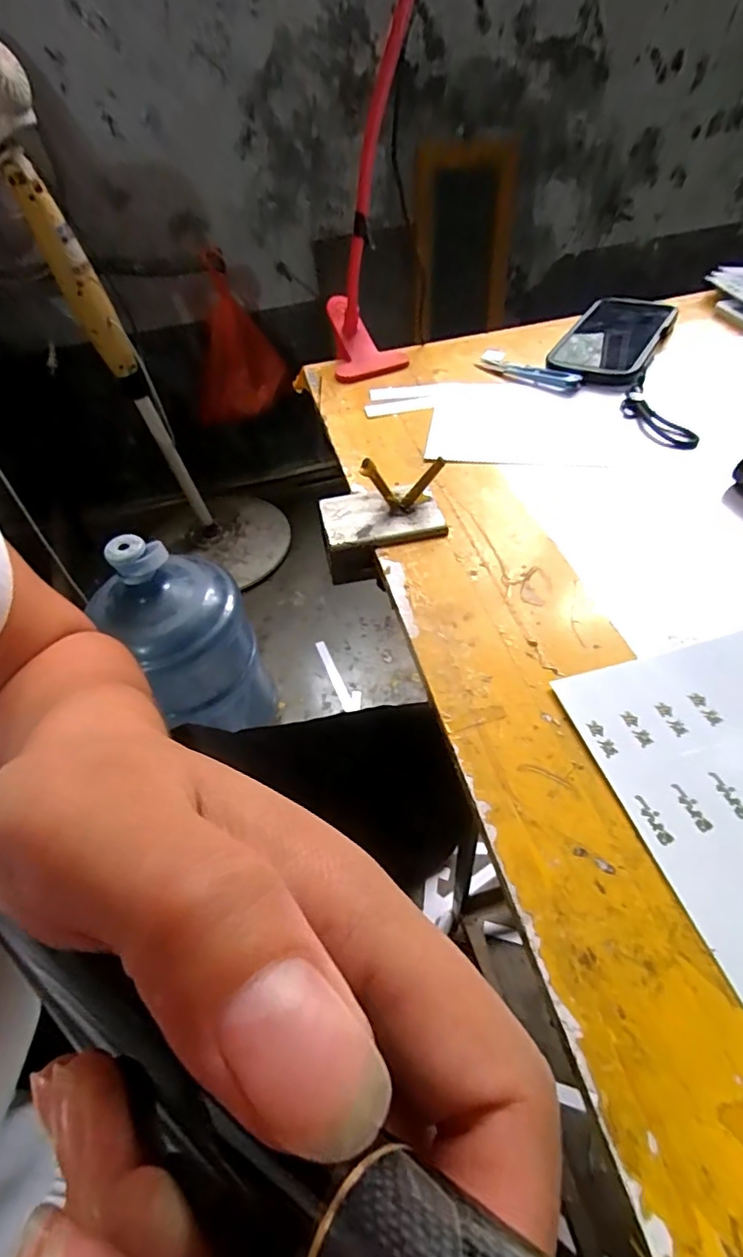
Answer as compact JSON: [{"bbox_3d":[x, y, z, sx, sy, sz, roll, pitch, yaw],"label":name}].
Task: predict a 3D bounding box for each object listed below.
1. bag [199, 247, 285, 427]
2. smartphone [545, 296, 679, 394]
[{"bbox_3d":[-0.351,-0.687,1.346,0.236,0.354,0.084,-7,48,1],"label":"bag"},{"bbox_3d":[0.232,-0.278,0.526,0.087,0.020,0.174,22,55,23],"label":"smartphone"}]

